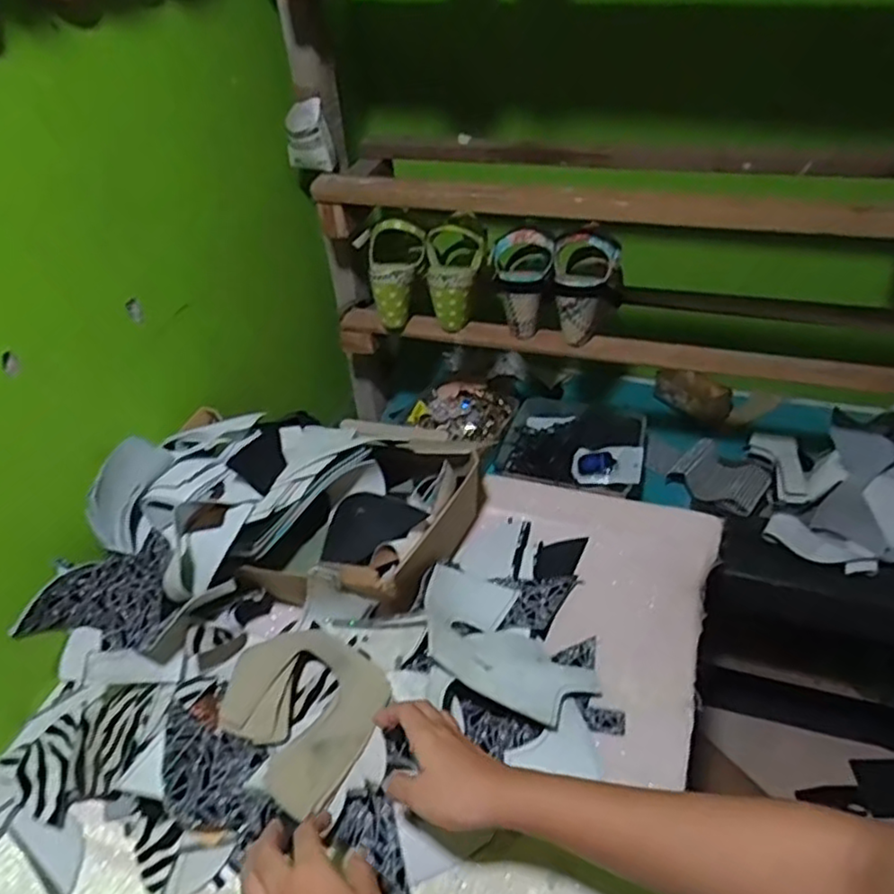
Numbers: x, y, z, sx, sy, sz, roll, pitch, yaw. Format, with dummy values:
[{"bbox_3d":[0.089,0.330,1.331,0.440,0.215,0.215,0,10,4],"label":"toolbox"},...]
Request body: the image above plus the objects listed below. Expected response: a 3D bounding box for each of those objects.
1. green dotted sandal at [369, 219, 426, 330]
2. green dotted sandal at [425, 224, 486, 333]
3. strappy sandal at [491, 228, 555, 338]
[{"bbox_3d":[-0.076,-0.234,0.925,0.075,0.138,0.059,11,16,6],"label":"green dotted sandal"},{"bbox_3d":[0.012,-0.228,0.913,0.079,0.126,0.073,0,40,4],"label":"green dotted sandal"},{"bbox_3d":[0.097,-0.215,0.884,0.079,0.131,0.065,3,40,8],"label":"strappy sandal"}]

